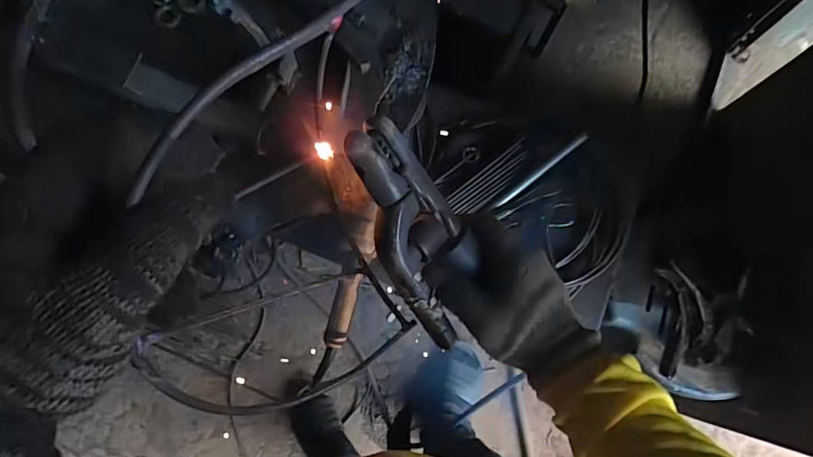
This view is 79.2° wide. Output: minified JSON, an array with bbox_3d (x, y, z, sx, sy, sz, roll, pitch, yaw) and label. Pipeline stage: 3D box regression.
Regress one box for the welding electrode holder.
[{"bbox_3d":[0.010,0.008,0.358,0.060,0.029,0.178,-19,111,-4],"label":"welding electrode holder"}]

